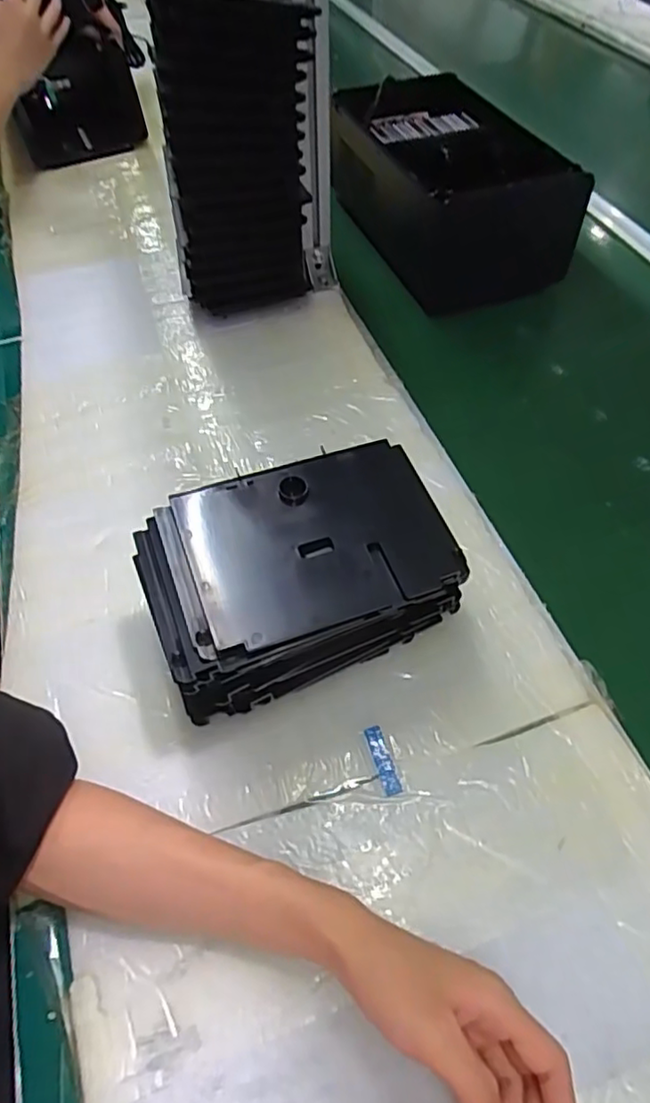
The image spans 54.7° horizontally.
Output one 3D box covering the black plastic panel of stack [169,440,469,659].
[{"bbox_3d":[-0.006,-0.009,0.418,0.167,0.008,0.121,-18,65,-10],"label":"black plastic panel of stack"}]

